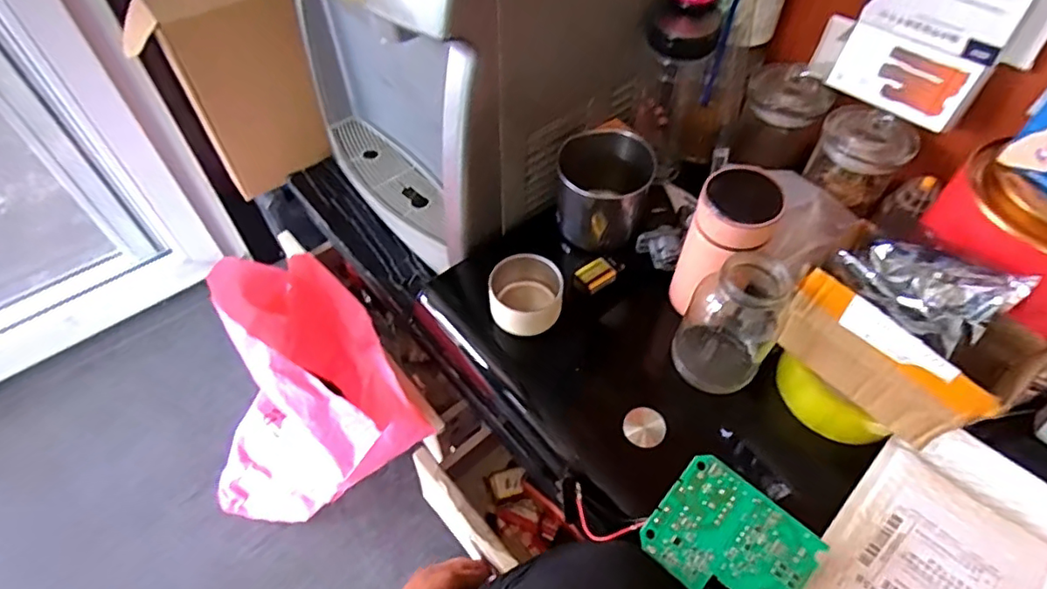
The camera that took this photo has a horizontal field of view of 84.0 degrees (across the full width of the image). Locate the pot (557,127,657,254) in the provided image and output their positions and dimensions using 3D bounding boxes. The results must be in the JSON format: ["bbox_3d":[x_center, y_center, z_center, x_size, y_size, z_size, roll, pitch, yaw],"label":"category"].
[{"bbox_3d":[0.079,-0.102,0.581,0.089,0.089,0.082,15,54,11],"label":"pot"}]

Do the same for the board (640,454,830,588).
[{"bbox_3d":[0.142,0.172,0.402,0.100,0.004,0.082,37,79,19],"label":"board"}]

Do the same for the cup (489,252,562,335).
[{"bbox_3d":[0.002,0.003,0.539,0.067,0.054,0.067,-9,53,-6],"label":"cup"}]

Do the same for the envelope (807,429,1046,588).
[{"bbox_3d":[0.290,0.185,0.405,0.194,0.021,0.122,-38,61,-25],"label":"envelope"}]

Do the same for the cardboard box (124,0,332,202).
[{"bbox_3d":[-0.389,-0.280,0.798,0.075,0.278,0.186,25,57,18],"label":"cardboard box"}]

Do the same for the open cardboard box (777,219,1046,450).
[{"bbox_3d":[0.273,0.033,0.430,0.081,0.084,0.145,-36,61,-24],"label":"open cardboard box"}]

